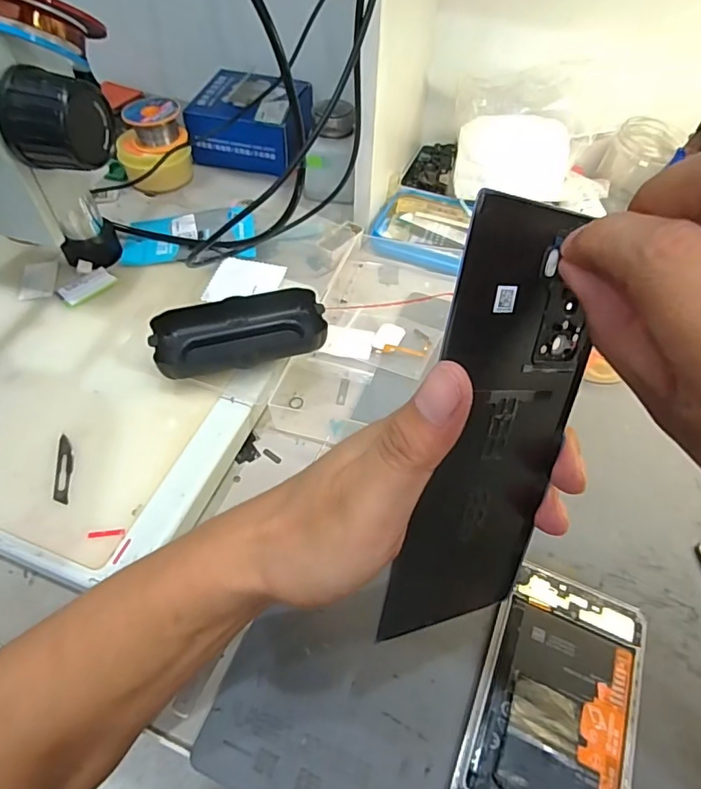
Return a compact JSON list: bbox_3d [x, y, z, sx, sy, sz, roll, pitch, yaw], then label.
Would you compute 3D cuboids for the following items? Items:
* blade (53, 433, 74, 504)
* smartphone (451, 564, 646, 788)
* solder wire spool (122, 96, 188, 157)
[{"bbox_3d":[-0.166,0.042,0.295,0.009,0.004,0.045,-10,54,-10],"label":"blade"},{"bbox_3d":[0.092,0.161,0.233,0.071,0.013,0.157,21,54,13],"label":"smartphone"},{"bbox_3d":[-0.196,-0.266,0.505,0.059,0.034,0.059,-10,54,-10],"label":"solder wire spool"}]

